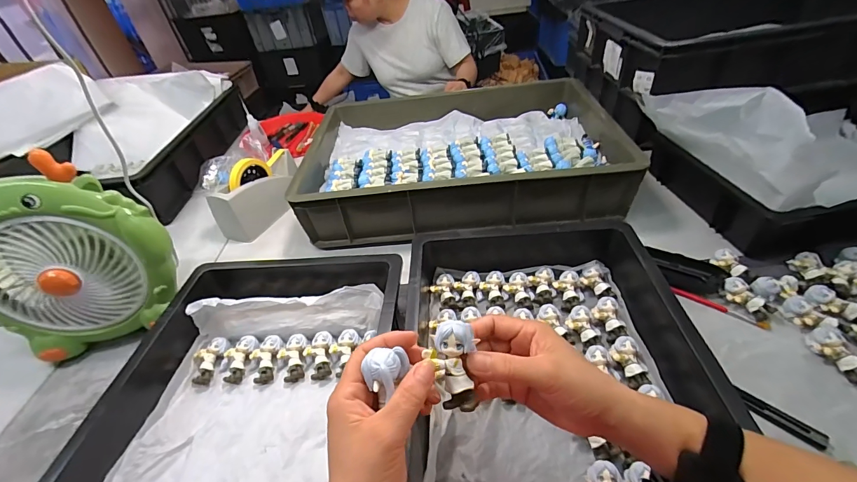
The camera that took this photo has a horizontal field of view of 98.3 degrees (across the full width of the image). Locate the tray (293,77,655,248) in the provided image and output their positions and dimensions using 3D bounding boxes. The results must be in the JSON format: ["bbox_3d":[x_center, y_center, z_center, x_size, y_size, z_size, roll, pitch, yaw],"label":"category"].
[{"bbox_3d":[0.054,-0.186,0.760,0.579,0.090,0.400,-6,41,3],"label":"tray"}]

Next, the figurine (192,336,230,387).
[{"bbox_3d":[-0.299,0.162,0.501,0.035,0.015,0.063,5,63,13],"label":"figurine"}]

